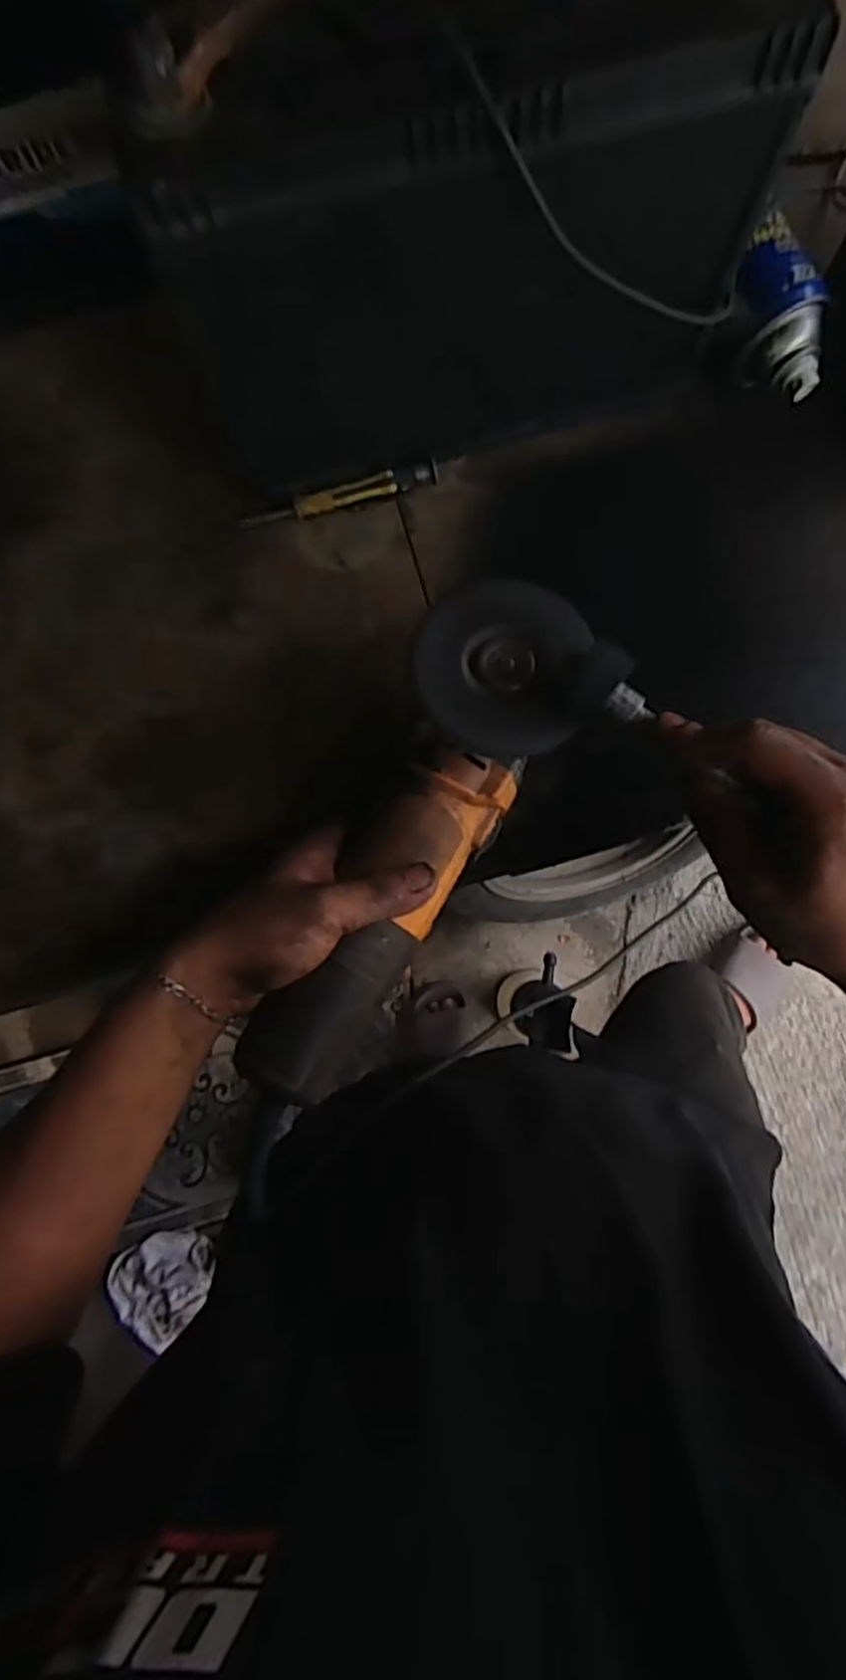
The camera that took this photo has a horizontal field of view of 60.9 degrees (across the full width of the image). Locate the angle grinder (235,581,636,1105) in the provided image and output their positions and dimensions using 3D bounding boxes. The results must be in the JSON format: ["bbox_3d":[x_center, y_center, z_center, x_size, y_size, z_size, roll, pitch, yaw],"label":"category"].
[{"bbox_3d":[0.002,0.003,0.376,0.096,0.086,0.281,28,89,4],"label":"angle grinder"}]

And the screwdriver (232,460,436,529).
[{"bbox_3d":[-0.053,-0.227,0.475,0.130,0.014,0.013,-15,80,-2],"label":"screwdriver"}]

